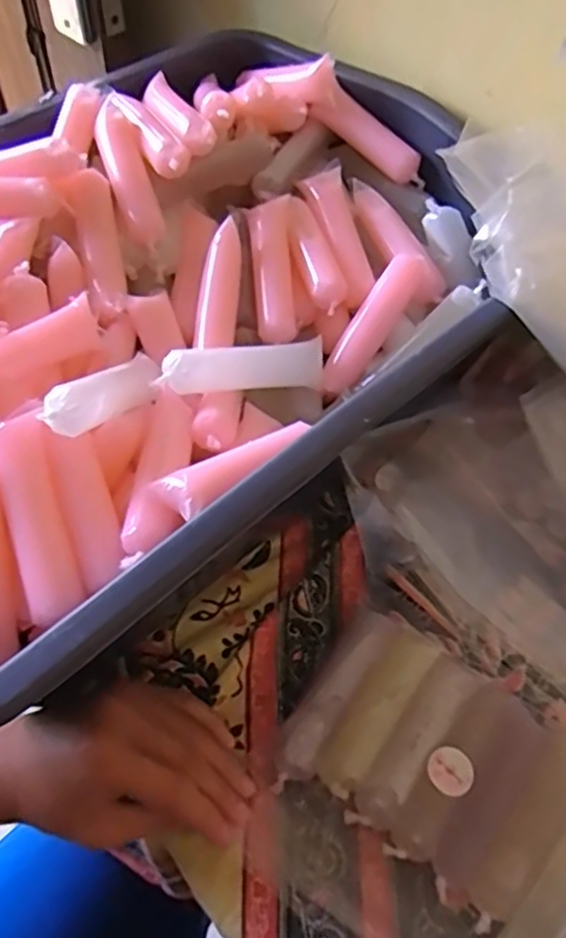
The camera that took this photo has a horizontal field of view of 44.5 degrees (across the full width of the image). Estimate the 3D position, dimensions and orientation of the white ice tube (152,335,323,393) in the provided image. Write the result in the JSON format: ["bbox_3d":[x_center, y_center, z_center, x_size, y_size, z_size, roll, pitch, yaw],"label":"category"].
[{"bbox_3d":[-0.023,-0.062,0.426,0.112,0.026,0.018,-9,54,-34],"label":"white ice tube"}]

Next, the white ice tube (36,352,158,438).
[{"bbox_3d":[-0.095,-0.040,0.375,0.022,0.024,0.091,23,28,12],"label":"white ice tube"}]

